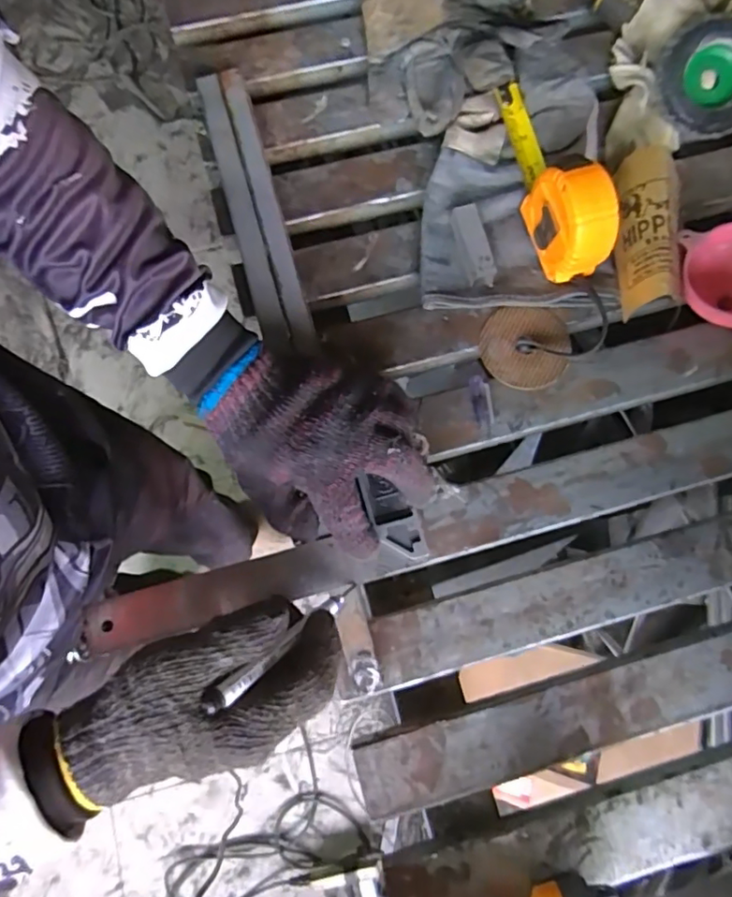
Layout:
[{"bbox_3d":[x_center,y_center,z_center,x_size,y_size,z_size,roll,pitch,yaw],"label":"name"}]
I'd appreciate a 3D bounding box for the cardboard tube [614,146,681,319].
[{"bbox_3d":[0.224,-0.174,0.452,0.041,0.050,0.139,4,77,1],"label":"cardboard tube"}]

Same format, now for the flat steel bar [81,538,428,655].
[{"bbox_3d":[-0.078,0.096,0.387,0.225,0.009,0.038,-12,77,-4],"label":"flat steel bar"}]

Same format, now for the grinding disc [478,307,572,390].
[{"bbox_3d":[0.129,-0.083,0.454,0.070,0.010,0.070,14,77,3],"label":"grinding disc"}]

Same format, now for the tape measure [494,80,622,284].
[{"bbox_3d":[0.142,-0.222,0.448,0.039,0.082,0.172,-20,78,-5],"label":"tape measure"}]

